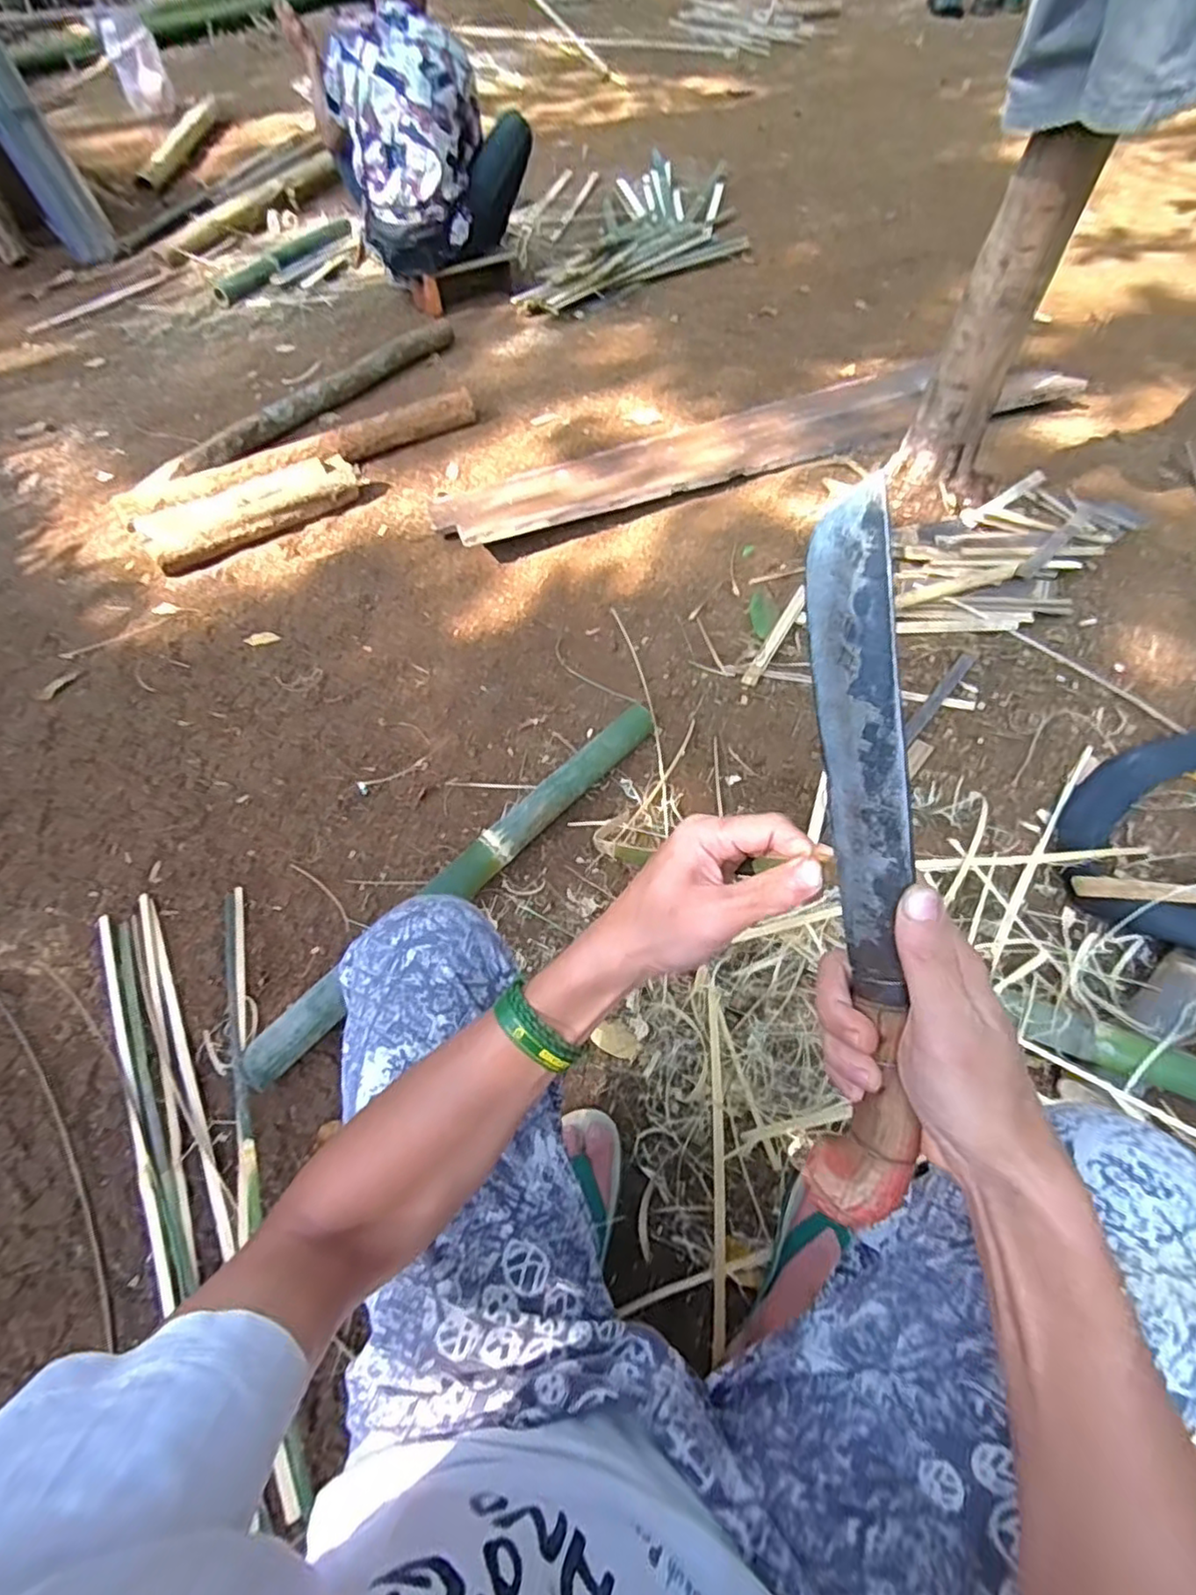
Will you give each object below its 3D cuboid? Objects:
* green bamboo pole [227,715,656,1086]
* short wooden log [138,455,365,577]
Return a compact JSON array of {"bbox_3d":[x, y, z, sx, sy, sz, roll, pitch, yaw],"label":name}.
[{"bbox_3d":[-0.175,0.103,0.938,0.057,0.069,0.747,36,66,24],"label":"green bamboo pole"},{"bbox_3d":[-0.797,-0.669,1.510,0.487,0.070,0.186,-34,61,-17],"label":"short wooden log"}]

